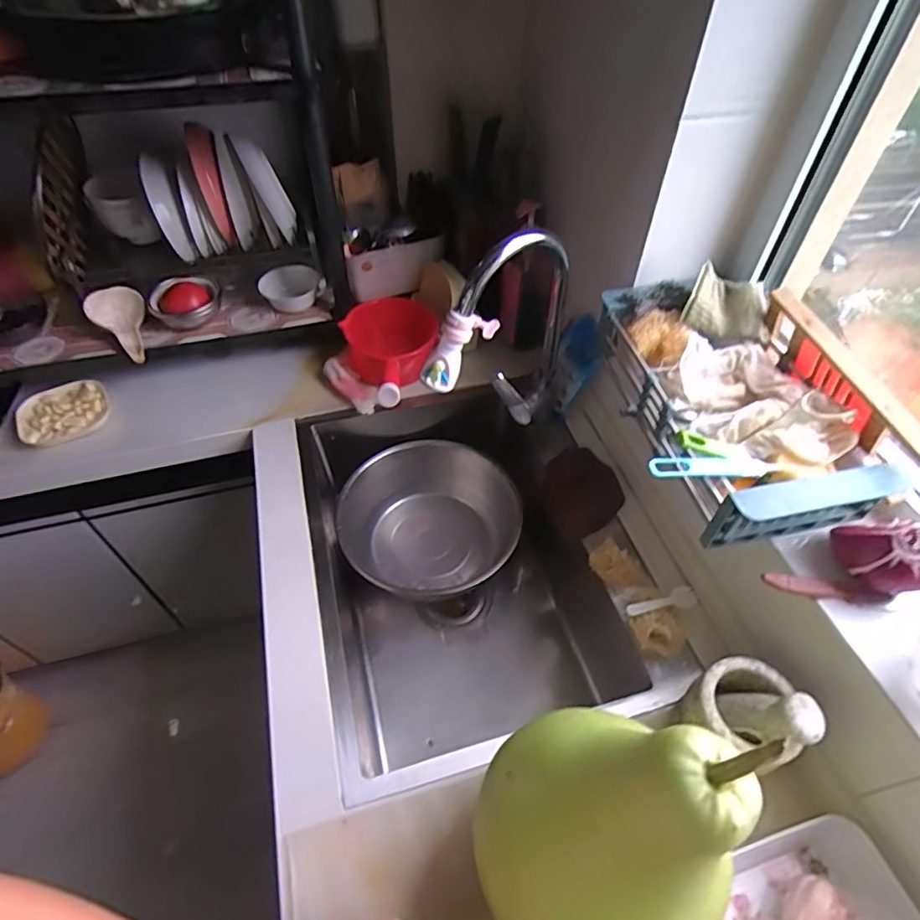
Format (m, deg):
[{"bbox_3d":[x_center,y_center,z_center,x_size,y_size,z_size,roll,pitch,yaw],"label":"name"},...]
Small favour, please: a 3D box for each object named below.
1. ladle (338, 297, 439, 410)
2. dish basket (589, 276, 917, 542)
[{"bbox_3d":[-0.124,-0.214,1.006,0.143,0.091,0.167,29,55,21],"label":"ladle"},{"bbox_3d":[0.319,-0.072,0.677,0.194,0.109,0.367,-8,51,-8],"label":"dish basket"}]

